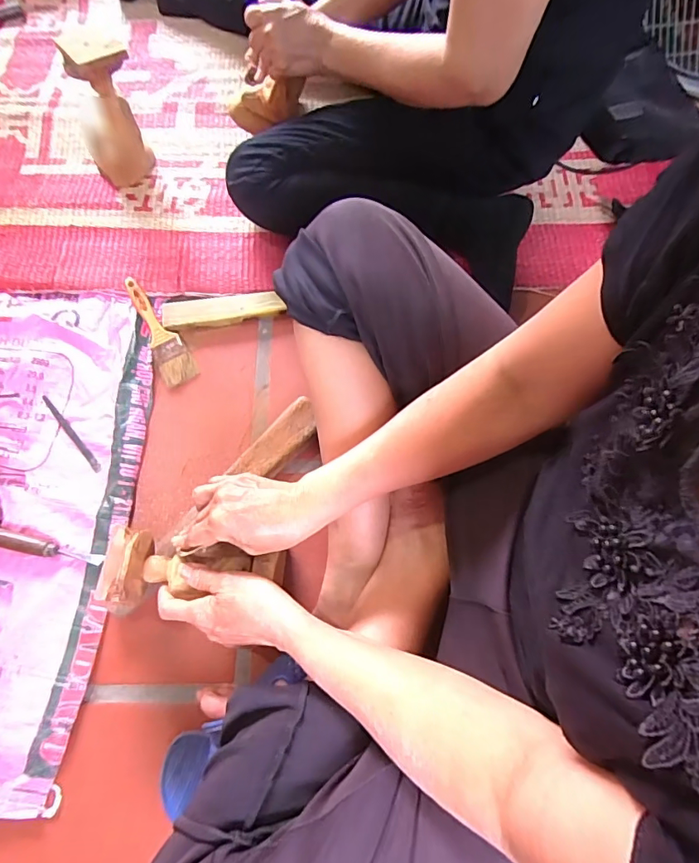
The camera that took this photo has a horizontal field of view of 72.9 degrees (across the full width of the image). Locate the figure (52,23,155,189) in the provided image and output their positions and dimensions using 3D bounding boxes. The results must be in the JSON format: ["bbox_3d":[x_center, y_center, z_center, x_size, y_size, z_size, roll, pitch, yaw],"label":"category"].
[{"bbox_3d":[-0.357,-0.475,0.709,0.105,0.188,0.061,-30,74,-11],"label":"figure"}]

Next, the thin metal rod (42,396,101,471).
[{"bbox_3d":[-0.370,0.002,0.631,0.011,0.005,0.138,-40,76,-14],"label":"thin metal rod"}]

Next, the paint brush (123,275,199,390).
[{"bbox_3d":[-0.275,-0.144,0.671,0.048,0.013,0.182,-31,74,-11],"label":"paint brush"}]

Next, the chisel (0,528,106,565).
[{"bbox_3d":[-0.378,0.138,0.568,0.166,0.017,0.020,13,71,4],"label":"chisel"}]

